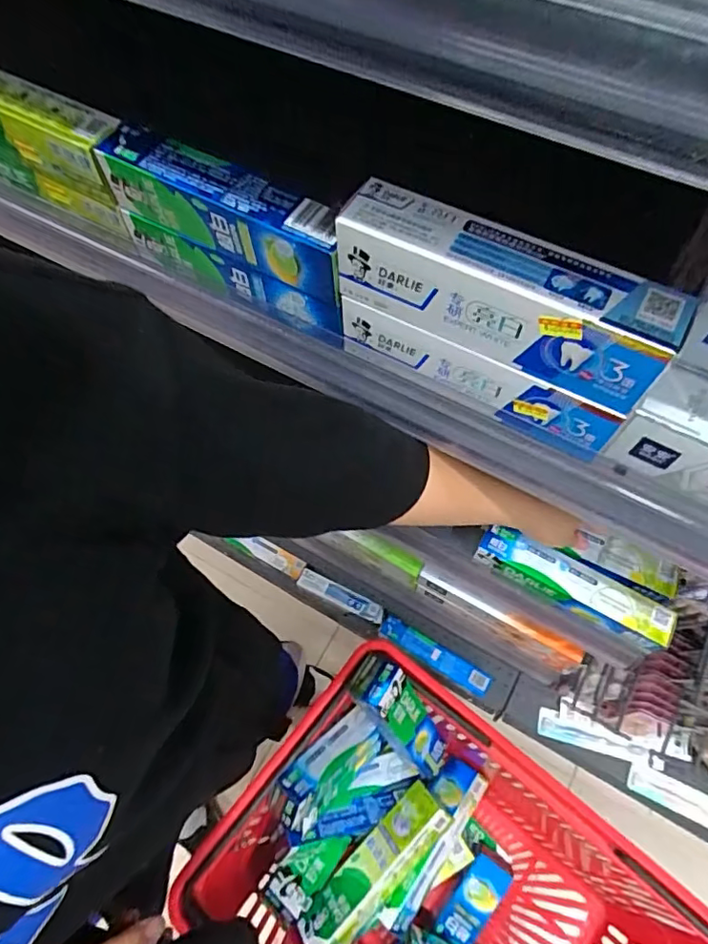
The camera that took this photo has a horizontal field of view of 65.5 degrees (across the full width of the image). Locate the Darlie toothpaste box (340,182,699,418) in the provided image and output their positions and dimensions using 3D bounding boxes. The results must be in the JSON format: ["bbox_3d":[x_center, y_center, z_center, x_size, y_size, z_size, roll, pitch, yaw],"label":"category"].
[{"bbox_3d":[0.079,-0.098,0.306,0.181,0.057,0.038,26,70,13],"label":"Darlie toothpaste box"}]

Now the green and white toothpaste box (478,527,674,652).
[{"bbox_3d":[0.226,0.117,0.572,0.196,0.029,0.043,28,70,13],"label":"green and white toothpaste box"}]

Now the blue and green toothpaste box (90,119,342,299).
[{"bbox_3d":[-0.085,-0.172,0.364,0.183,0.045,0.031,28,70,13],"label":"blue and green toothpaste box"}]

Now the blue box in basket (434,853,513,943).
[{"bbox_3d":[0.141,0.506,0.645,0.049,0.025,0.097,33,71,15],"label":"blue box in basket"}]

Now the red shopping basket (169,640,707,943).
[{"bbox_3d":[0.103,0.461,0.591,0.457,0.264,0.312,37,73,16],"label":"red shopping basket"}]

